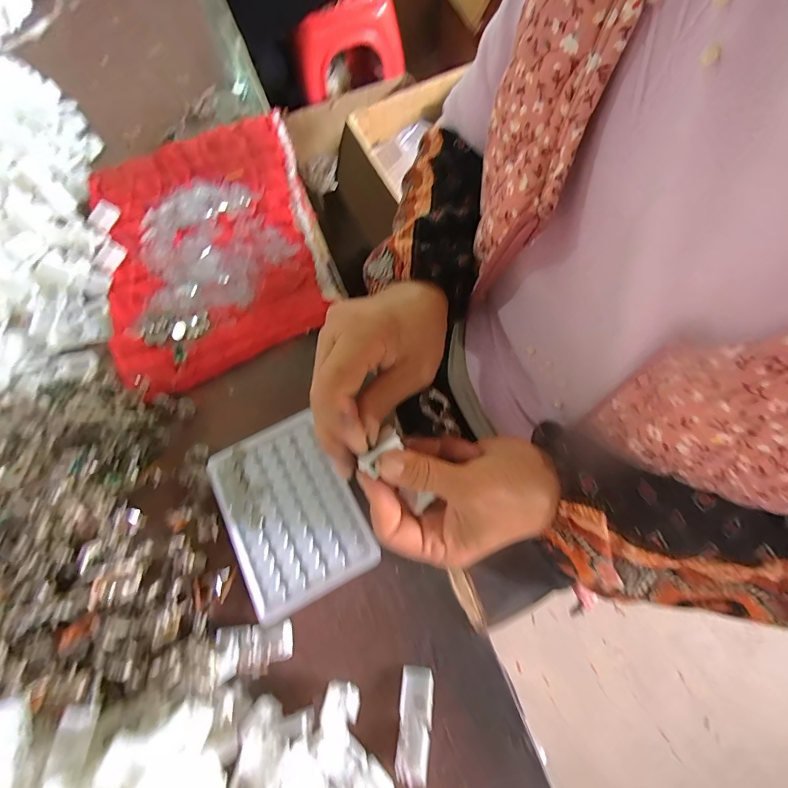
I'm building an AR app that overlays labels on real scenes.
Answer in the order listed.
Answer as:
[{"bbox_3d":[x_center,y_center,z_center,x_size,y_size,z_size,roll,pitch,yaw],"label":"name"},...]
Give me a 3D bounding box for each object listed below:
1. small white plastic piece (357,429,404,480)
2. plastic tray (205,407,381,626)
[{"bbox_3d":[-0.007,0.034,0.228,0.029,0.008,0.013,-38,73,-9],"label":"small white plastic piece"},{"bbox_3d":[-0.081,0.090,0.311,0.094,0.015,0.132,-27,70,-8],"label":"plastic tray"}]

